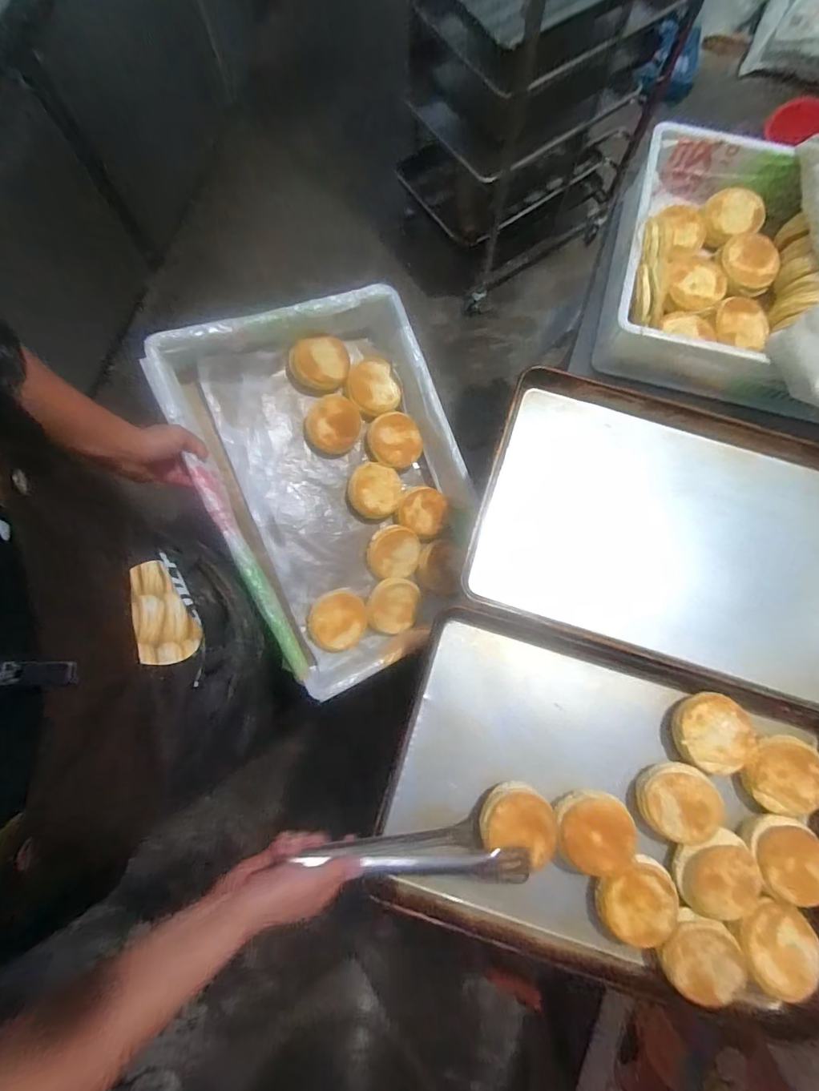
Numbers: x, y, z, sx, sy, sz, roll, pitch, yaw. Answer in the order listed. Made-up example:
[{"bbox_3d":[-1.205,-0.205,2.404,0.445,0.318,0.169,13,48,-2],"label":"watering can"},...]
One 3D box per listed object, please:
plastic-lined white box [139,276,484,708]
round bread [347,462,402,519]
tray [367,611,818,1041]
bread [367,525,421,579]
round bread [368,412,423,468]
[{"bbox_3d":[-0.115,-0.101,0.822,0.413,0.170,0.584,-22,98,-16],"label":"plastic-lined white box"},{"bbox_3d":[-0.063,-0.102,0.876,0.095,0.035,0.094,0,79,-1],"label":"round bread"},{"bbox_3d":[0.279,0.364,0.663,0.592,0.072,0.403,16,79,2],"label":"tray"},{"bbox_3d":[-0.028,0.013,0.891,0.093,0.024,0.103,23,79,3],"label":"bread"},{"bbox_3d":[-0.027,-0.196,0.894,0.091,0.028,0.100,-24,95,-3],"label":"round bread"}]

